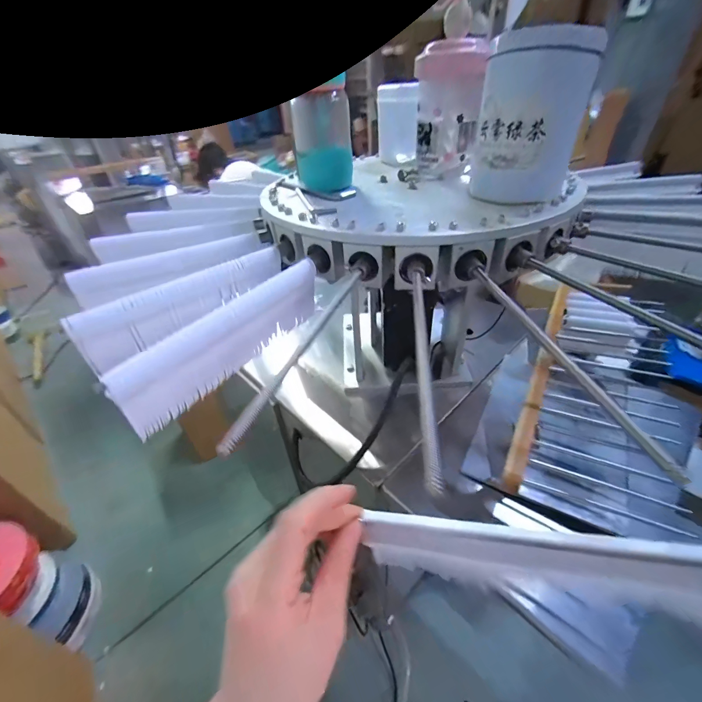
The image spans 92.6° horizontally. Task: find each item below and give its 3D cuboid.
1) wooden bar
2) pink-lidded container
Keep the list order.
[{"bbox_3d":[0.276,0.017,0.478,0.021,0.035,0.415,19,44,26],"label":"wooden bar"},{"bbox_3d":[0.130,-0.324,0.450,0.081,0.134,0.080,7,40,14],"label":"pink-lidded container"}]

